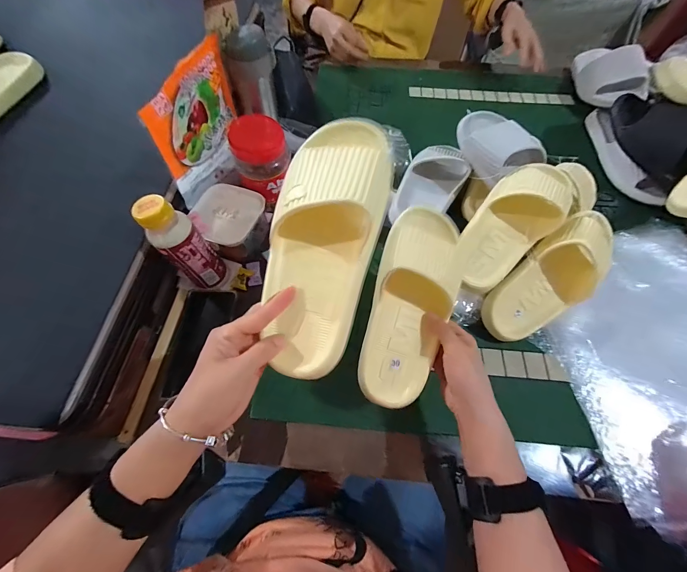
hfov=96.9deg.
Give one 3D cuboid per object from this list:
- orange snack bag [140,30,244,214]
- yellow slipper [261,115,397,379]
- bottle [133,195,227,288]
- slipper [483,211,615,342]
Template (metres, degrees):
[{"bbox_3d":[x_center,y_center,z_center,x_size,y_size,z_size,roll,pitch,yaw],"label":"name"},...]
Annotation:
[{"bbox_3d":[-0.209,-0.234,0.454,0.019,0.164,0.175,21,63,8],"label":"orange snack bag"},{"bbox_3d":[-0.018,-0.039,0.281,0.098,0.058,0.238,12,89,5],"label":"yellow slipper"},{"bbox_3d":[-0.218,-0.053,0.422,0.052,0.158,0.053,0,67,0],"label":"bottle"},{"bbox_3d":[0.322,-0.017,0.461,0.255,0.084,0.097,-35,70,-19],"label":"slipper"}]

